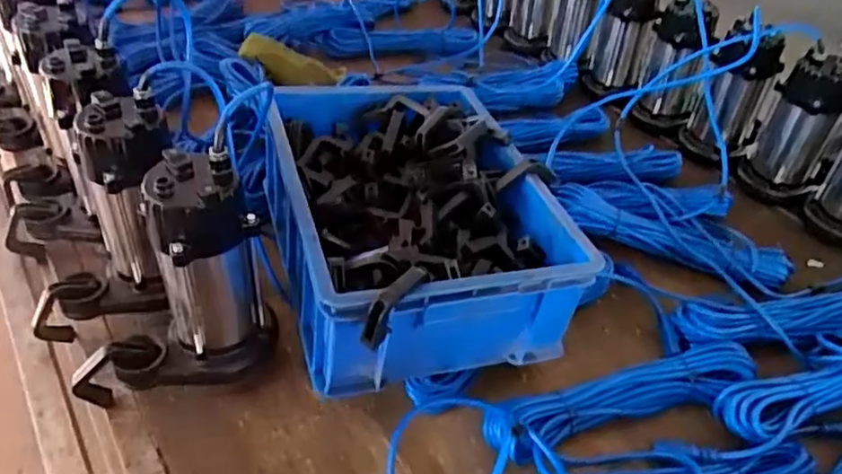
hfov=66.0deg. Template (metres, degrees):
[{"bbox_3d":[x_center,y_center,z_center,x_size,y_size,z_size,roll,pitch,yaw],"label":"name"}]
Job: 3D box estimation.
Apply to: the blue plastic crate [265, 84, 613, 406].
[{"bbox_3d":[-0.015,-0.030,0.786,0.303,0.146,0.418,-11,43,-18],"label":"blue plastic crate"}]

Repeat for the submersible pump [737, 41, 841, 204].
[{"bbox_3d":[0.616,-0.187,1.041,0.120,0.213,0.111,29,46,25],"label":"submersible pump"}]

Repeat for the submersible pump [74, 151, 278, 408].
[{"bbox_3d":[-0.262,0.058,0.657,0.206,0.271,0.091,-5,42,-13],"label":"submersible pump"}]

